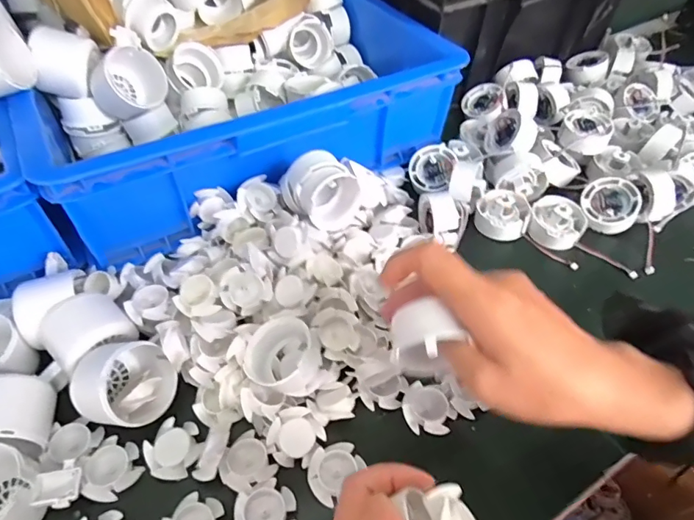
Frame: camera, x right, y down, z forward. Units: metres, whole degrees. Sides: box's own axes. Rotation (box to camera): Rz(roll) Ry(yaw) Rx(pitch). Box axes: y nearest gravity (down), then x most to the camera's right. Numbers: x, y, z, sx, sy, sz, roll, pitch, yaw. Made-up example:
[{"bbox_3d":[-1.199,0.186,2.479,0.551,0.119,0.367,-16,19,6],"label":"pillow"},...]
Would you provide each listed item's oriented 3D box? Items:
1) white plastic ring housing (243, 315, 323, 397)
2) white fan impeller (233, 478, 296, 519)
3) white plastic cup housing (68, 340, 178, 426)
[{"bbox_3d":[-0.048,0.072,0.340,0.056,0.033,0.050,6,53,2],"label":"white plastic ring housing"},{"bbox_3d":[-0.055,0.173,0.310,0.040,0.014,0.037,1,53,-1],"label":"white fan impeller"},{"bbox_3d":[-0.166,0.094,0.346,0.063,0.039,0.063,1,53,-1],"label":"white plastic cup housing"}]

